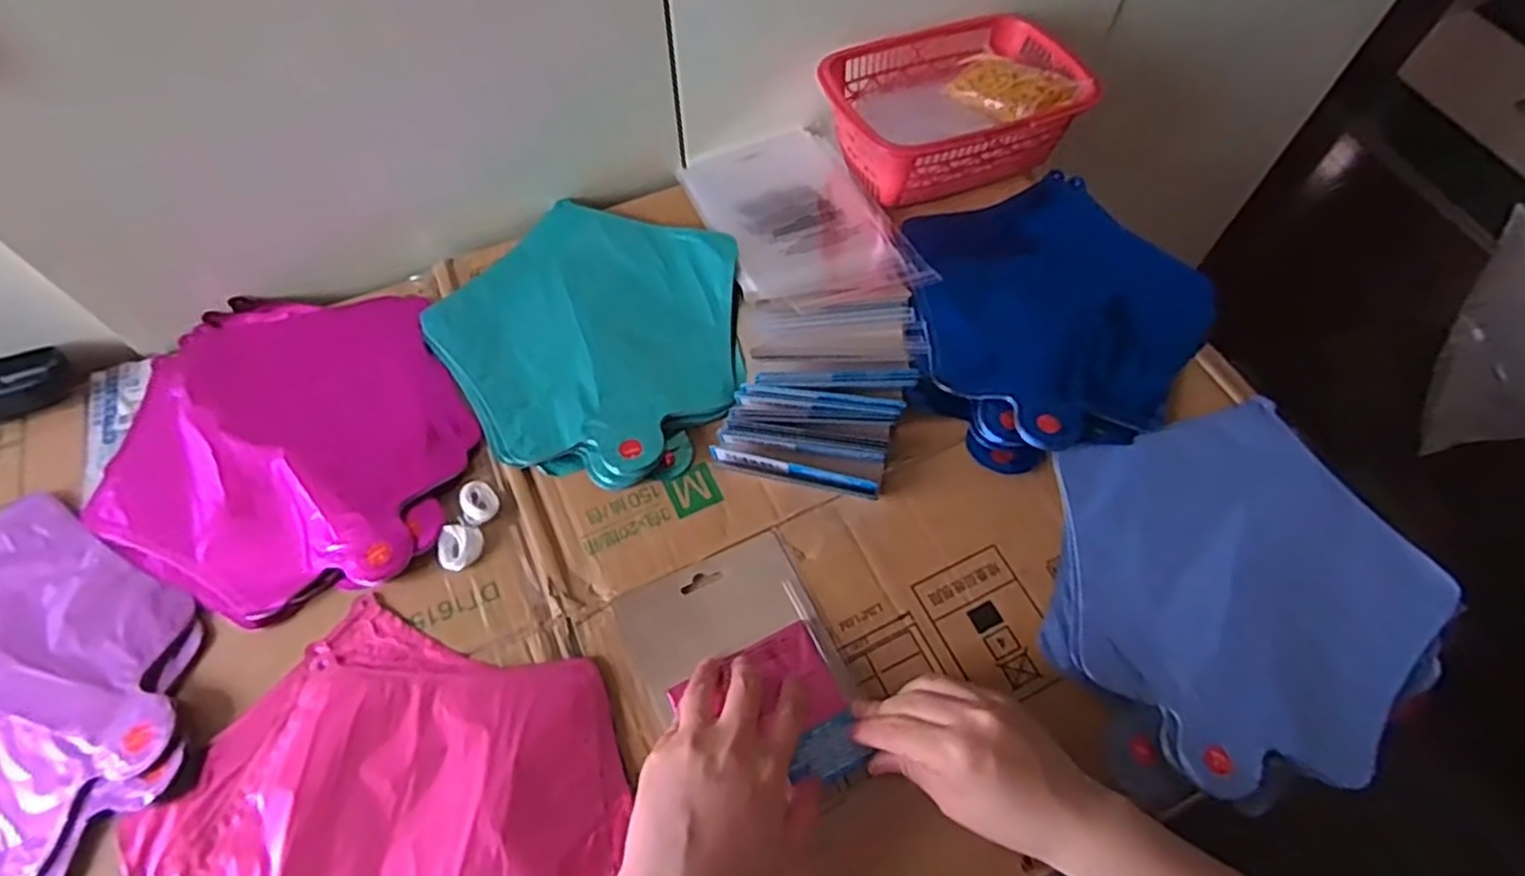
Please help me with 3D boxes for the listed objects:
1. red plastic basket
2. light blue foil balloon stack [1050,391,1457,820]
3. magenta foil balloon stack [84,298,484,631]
[{"bbox_3d":[0.161,-0.291,0.651,0.219,0.062,0.147,-21,62,-10],"label":"red plastic basket"},{"bbox_3d":[0.302,0.096,0.484,0.245,0.019,0.224,-16,61,-8],"label":"light blue foil balloon stack"},{"bbox_3d":[-0.326,-0.001,0.520,0.239,0.008,0.239,2,61,2],"label":"magenta foil balloon stack"}]

